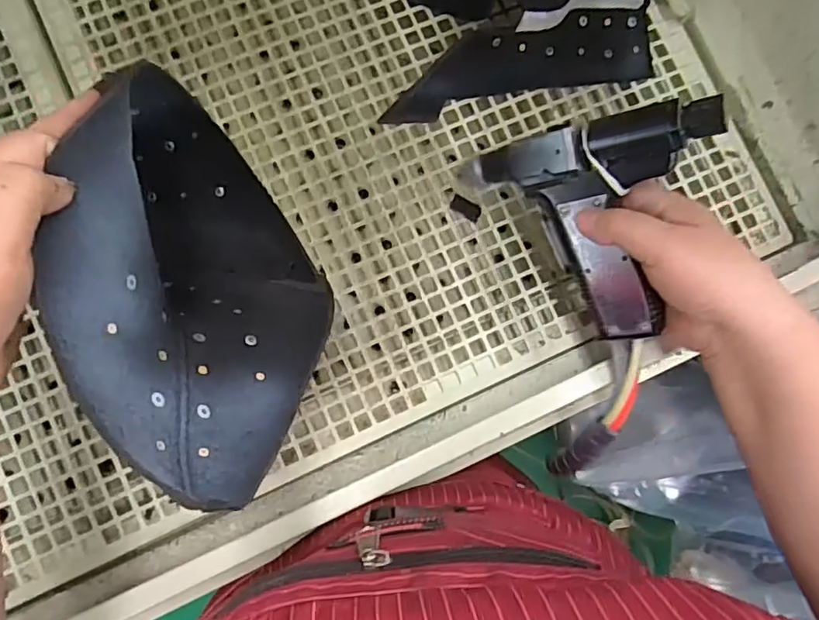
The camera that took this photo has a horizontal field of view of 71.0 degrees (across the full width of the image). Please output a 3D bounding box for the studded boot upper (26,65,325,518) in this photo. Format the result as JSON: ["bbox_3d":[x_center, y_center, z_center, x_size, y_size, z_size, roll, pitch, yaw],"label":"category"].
[{"bbox_3d":[-0.108,-0.021,0.313,0.098,0.158,0.219,-20,85,-6],"label":"studded boot upper"}]

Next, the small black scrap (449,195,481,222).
[{"bbox_3d":[0.041,-0.075,0.419,0.023,0.004,0.012,26,82,-1],"label":"small black scrap"}]

